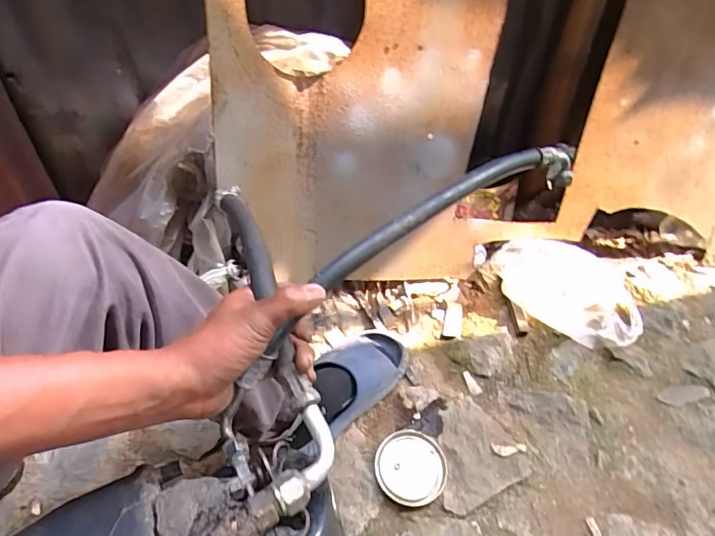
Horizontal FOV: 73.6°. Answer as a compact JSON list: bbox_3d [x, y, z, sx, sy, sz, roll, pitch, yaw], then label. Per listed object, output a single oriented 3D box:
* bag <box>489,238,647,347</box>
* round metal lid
[{"bbox_3d":[0.406,0.031,0.916,0.274,0.100,0.163,33,56,26],"label":"bag"},{"bbox_3d":[0.080,0.297,0.714,0.105,0.011,0.102,5,57,-7],"label":"round metal lid"}]

